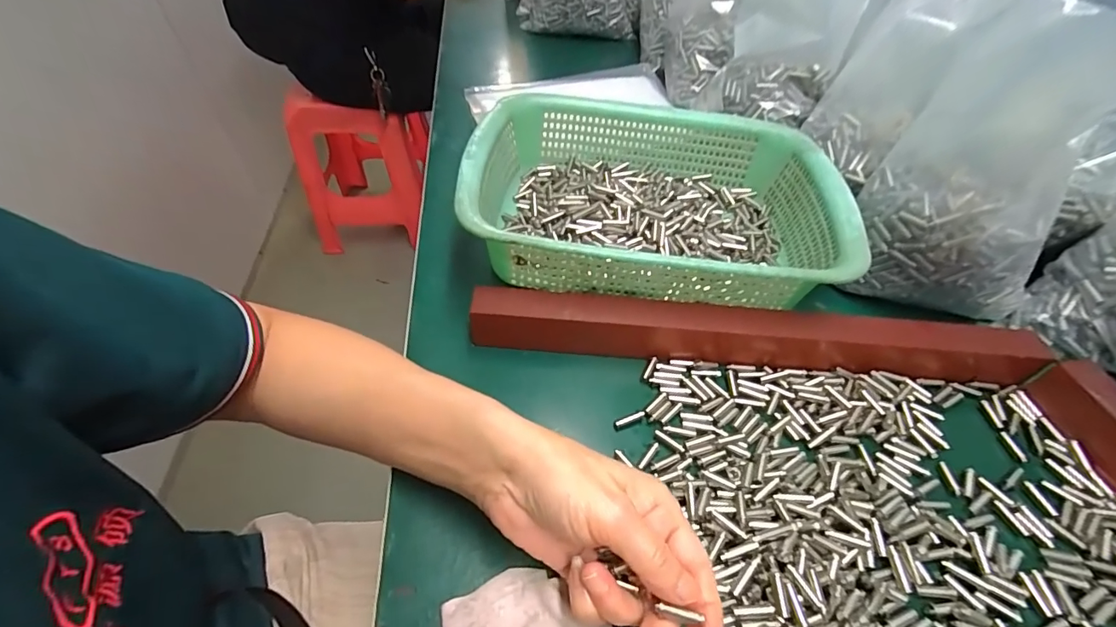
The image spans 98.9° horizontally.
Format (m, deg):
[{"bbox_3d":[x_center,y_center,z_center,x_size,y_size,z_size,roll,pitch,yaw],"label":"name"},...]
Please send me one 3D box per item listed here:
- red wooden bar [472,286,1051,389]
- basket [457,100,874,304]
[{"bbox_3d":[0.136,0.014,0.342,0.387,0.041,0.028,4,50,2],"label":"red wooden bar"},{"bbox_3d":[0.077,-0.098,0.407,0.285,0.077,0.220,6,50,3],"label":"basket"}]

